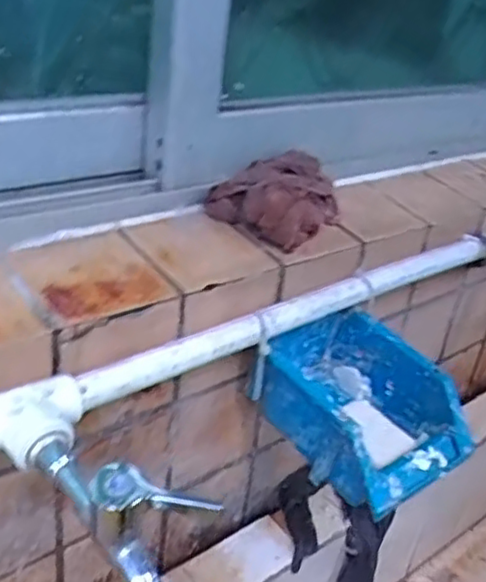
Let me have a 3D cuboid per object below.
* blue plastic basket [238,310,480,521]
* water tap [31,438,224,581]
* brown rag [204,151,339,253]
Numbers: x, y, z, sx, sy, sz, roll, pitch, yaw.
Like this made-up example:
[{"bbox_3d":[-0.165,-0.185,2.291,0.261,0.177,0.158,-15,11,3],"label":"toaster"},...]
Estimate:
[{"bbox_3d":[0.097,0.096,0.588,0.131,0.077,0.169,-19,38,-39],"label":"blue plastic basket"},{"bbox_3d":[-0.076,0.114,0.375,0.126,0.066,0.045,27,34,31],"label":"water tap"},{"bbox_3d":[0.040,-0.086,0.631,0.128,0.054,0.085,-20,39,-40],"label":"brown rag"}]

